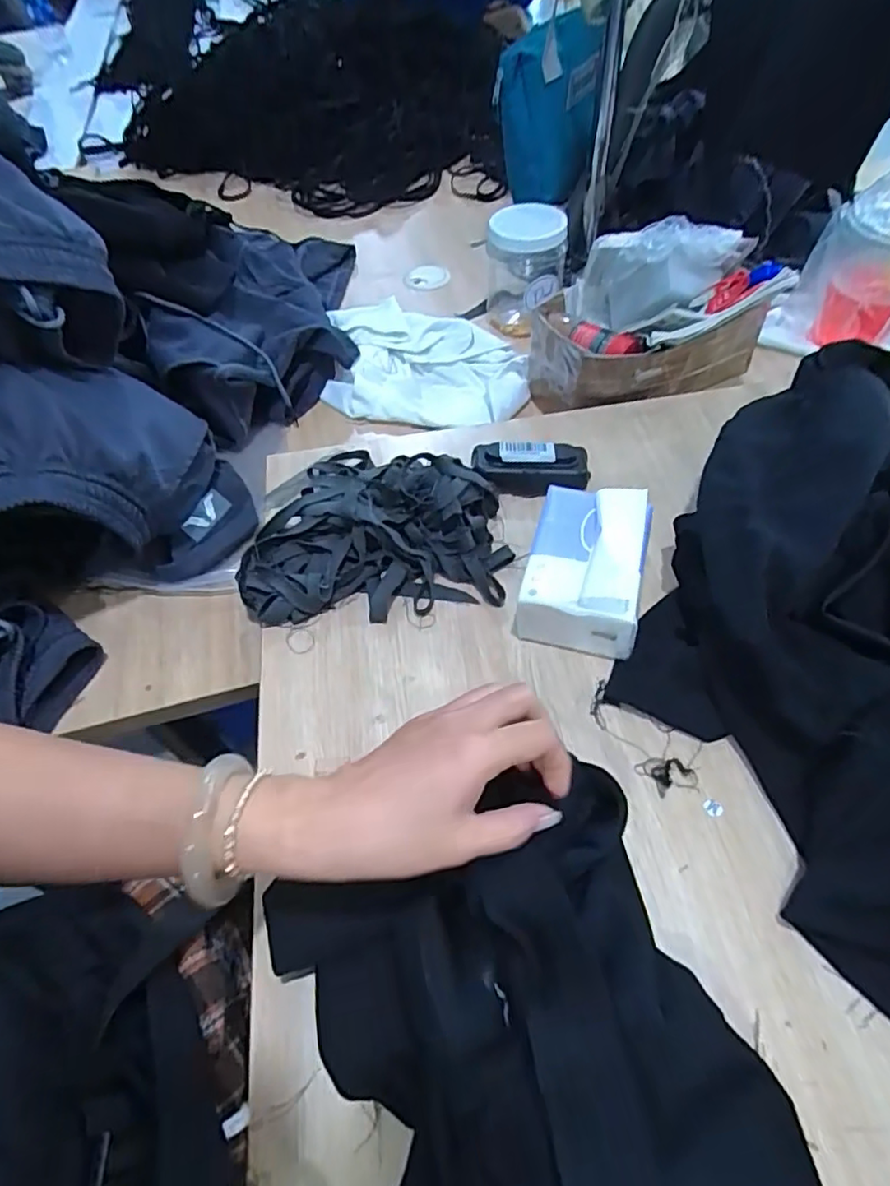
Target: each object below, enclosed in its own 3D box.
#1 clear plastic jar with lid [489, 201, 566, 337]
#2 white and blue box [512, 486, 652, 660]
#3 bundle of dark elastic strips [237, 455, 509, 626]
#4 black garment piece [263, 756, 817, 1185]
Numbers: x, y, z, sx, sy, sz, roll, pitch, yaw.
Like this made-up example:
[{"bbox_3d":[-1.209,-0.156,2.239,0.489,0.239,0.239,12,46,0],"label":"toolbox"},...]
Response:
[{"bbox_3d":[0.099,-0.400,0.761,0.093,0.109,0.093,0,55,4],"label":"clear plastic jar with lid"},{"bbox_3d":[0.110,-0.023,0.476,0.086,0.074,0.120,12,57,12],"label":"white and blue box"},{"bbox_3d":[-0.064,-0.063,0.532,0.220,0.055,0.174,0,55,4],"label":"bundle of dark elastic strips"},{"bbox_3d":[0.050,0.247,0.301,0.208,0.042,0.280,-20,56,-10],"label":"black garment piece"}]

